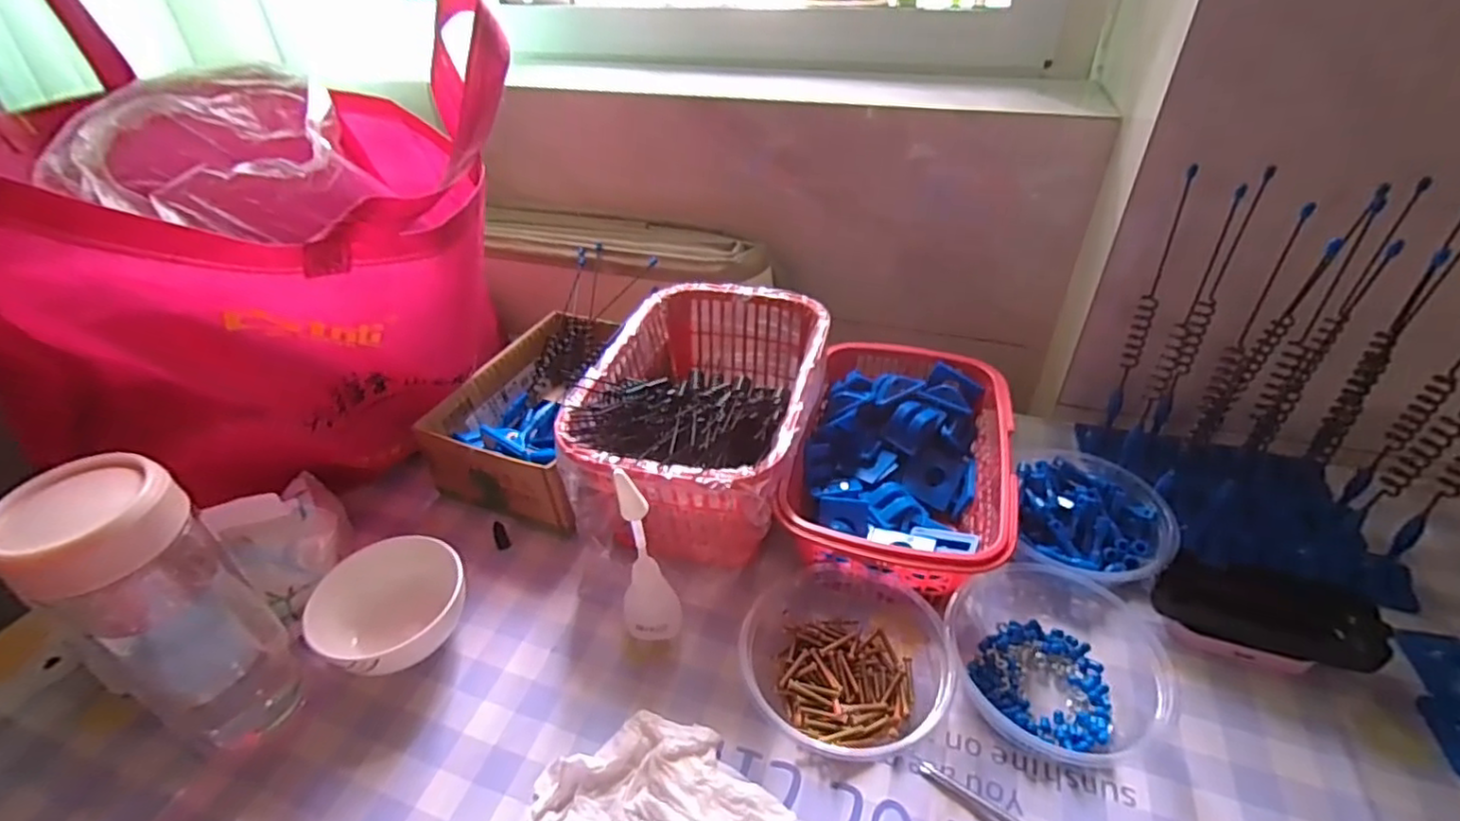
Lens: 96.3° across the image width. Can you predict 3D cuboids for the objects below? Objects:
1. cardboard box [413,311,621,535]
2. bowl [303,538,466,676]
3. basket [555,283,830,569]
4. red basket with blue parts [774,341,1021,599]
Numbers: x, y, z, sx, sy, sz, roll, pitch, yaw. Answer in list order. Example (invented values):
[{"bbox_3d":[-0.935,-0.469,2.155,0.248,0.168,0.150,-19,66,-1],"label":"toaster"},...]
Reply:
[{"bbox_3d":[-0.140,0.005,0.544,0.138,0.077,0.189,13,41,19],"label":"cardboard box"},{"bbox_3d":[-0.212,0.129,0.414,0.082,0.052,0.084,-2,38,1],"label":"bowl"},{"bbox_3d":[-0.016,0.011,0.500,0.152,0.115,0.224,8,40,13],"label":"basket"},{"bbox_3d":[0.125,0.043,0.478,0.138,0.076,0.205,10,40,15],"label":"red basket with blue parts"}]

